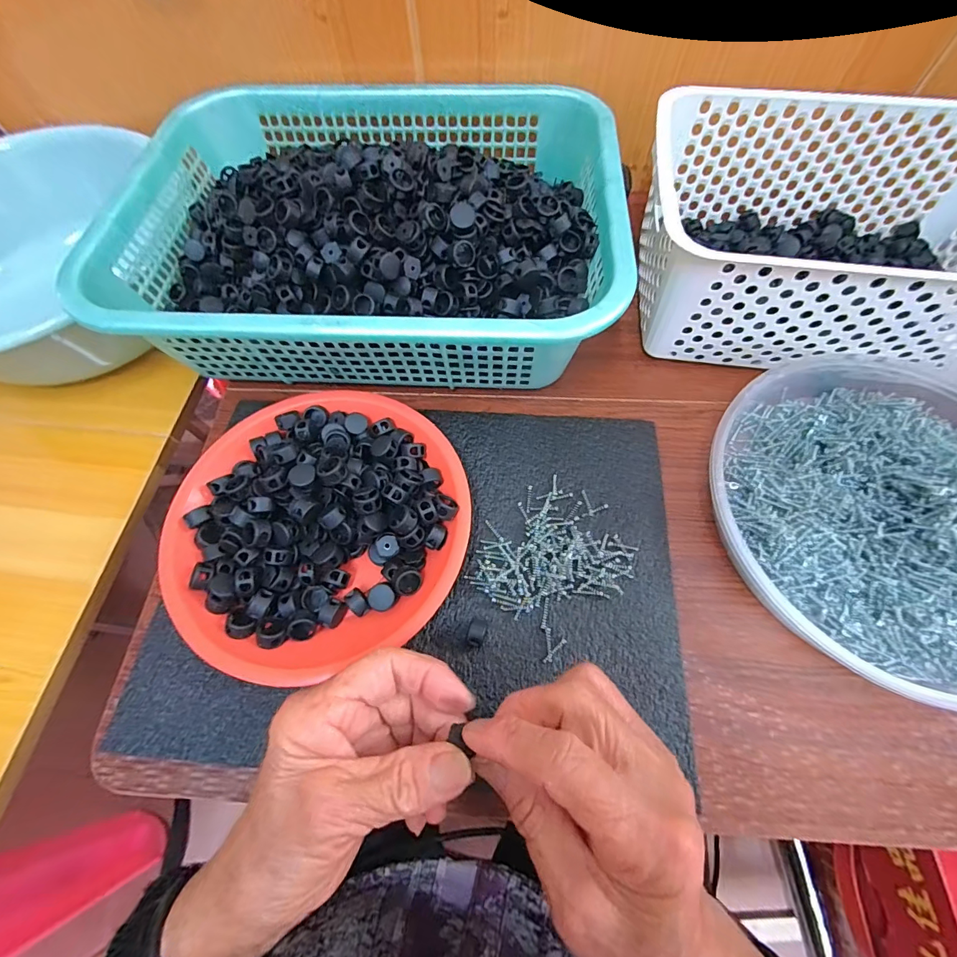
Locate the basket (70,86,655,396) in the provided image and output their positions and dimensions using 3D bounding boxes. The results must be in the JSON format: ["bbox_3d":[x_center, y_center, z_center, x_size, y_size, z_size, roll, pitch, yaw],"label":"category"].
[{"bbox_3d":[-0.084,-0.211,0.359,0.381,0.098,0.286,2,66,3],"label":"basket"}]

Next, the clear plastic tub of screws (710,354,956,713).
[{"bbox_3d":[0.278,0.017,0.285,0.220,0.047,0.229,-1,66,2],"label":"clear plastic tub of screws"}]

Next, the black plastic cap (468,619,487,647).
[{"bbox_3d":[-0.001,0.096,0.263,0.010,0.017,0.015,15,67,8],"label":"black plastic cap"}]

